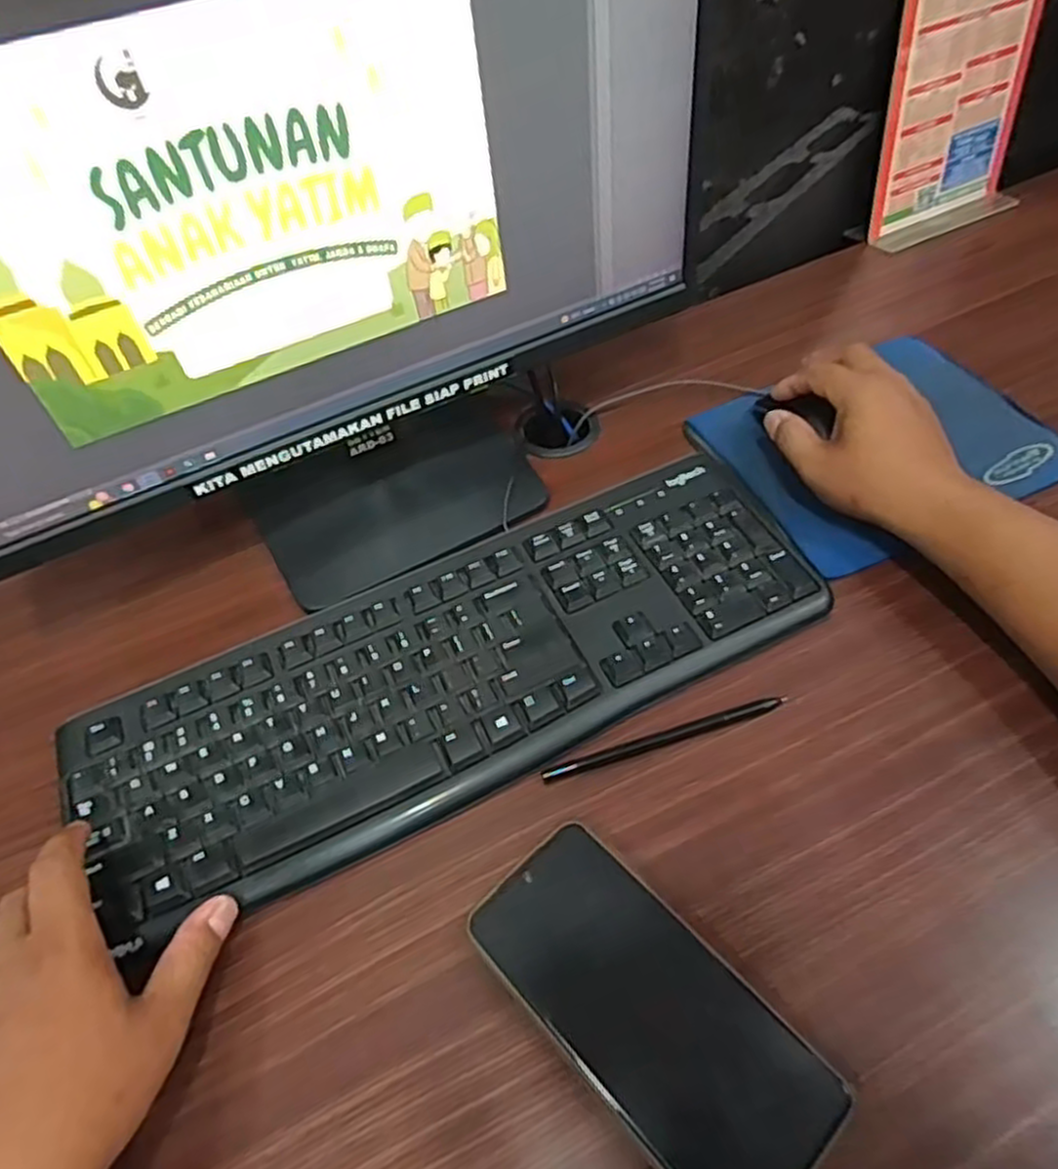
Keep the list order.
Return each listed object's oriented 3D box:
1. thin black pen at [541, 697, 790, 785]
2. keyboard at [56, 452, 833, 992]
[{"bbox_3d":[0.074,0.084,0.413,0.138,0.008,0.010,-16,53,-5],"label":"thin black pen"},{"bbox_3d":[-0.040,0.045,0.442,0.424,0.016,0.152,-24,60,-12],"label":"keyboard"}]

